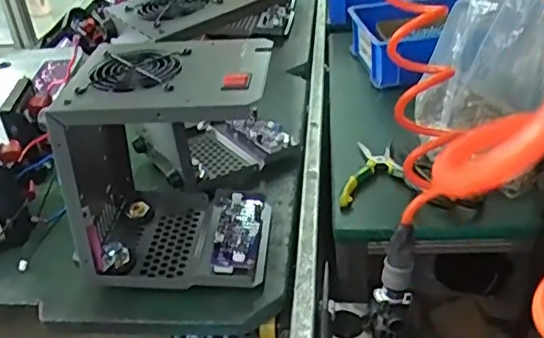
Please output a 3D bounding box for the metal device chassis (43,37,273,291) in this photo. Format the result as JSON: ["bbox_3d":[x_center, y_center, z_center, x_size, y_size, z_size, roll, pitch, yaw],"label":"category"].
[{"bbox_3d":[-0.104,-0.005,0.604,0.199,0.225,0.150,-1,33,7],"label":"metal device chassis"}]

